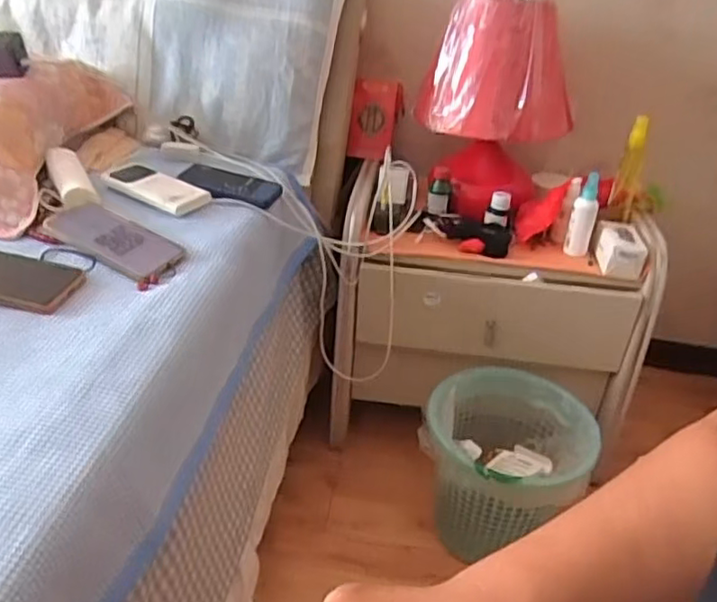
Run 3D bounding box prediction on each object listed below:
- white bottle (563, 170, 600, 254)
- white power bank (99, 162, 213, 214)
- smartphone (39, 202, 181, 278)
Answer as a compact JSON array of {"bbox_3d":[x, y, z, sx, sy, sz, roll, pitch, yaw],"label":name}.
[{"bbox_3d":[0.364,-0.136,1.022,0.040,0.122,0.038,17,34,19],"label":"white bottle"},{"bbox_3d":[-0.285,-0.160,0.876,0.155,0.013,0.070,20,35,22],"label":"white power bank"},{"bbox_3d":[-0.295,-0.077,0.767,0.169,0.015,0.078,27,43,14],"label":"smartphone"}]

